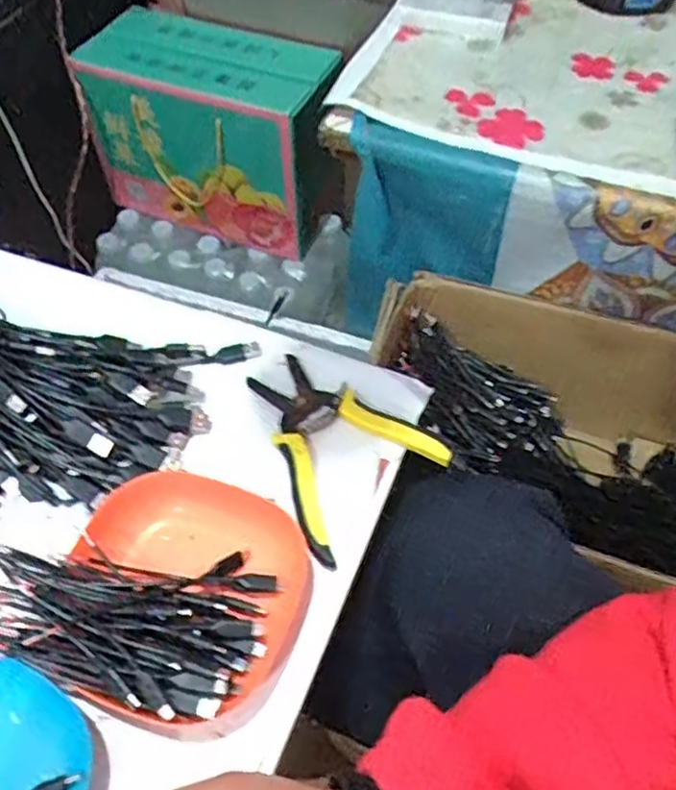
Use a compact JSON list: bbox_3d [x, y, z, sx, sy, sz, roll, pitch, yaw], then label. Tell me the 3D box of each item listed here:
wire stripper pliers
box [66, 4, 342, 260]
[{"bbox_3d":[-0.007,0.028,0.482,0.117,0.012,0.150,-32,61,-21],"label":"wire stripper pliers"},{"bbox_3d":[-0.175,-0.359,0.942,0.325,0.263,0.128,20,57,13],"label":"box"}]

